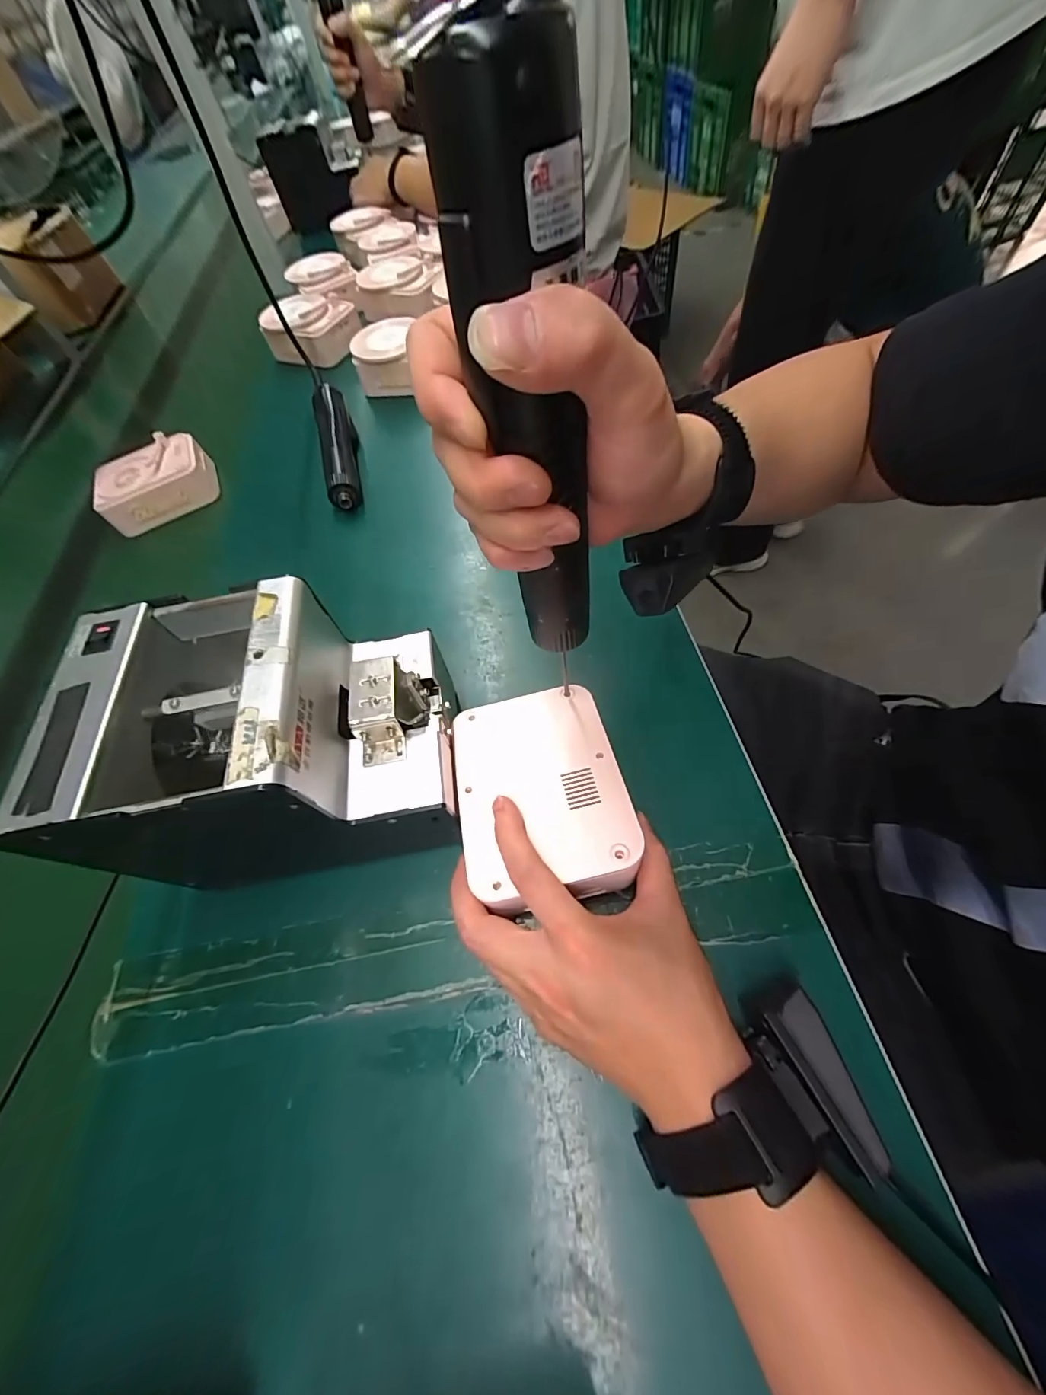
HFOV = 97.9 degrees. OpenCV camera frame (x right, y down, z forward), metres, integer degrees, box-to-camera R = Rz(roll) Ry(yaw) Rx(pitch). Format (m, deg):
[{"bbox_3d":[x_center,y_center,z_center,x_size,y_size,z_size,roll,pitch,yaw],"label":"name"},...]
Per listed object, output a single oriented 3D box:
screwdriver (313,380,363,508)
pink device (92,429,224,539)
[{"bbox_3d":[-0.217,-0.297,0.535,0.043,0.049,0.206,-17,59,0],"label":"screwdriver"},{"bbox_3d":[-0.450,-0.268,0.566,0.127,0.051,0.096,-22,59,-2],"label":"pink device"}]

